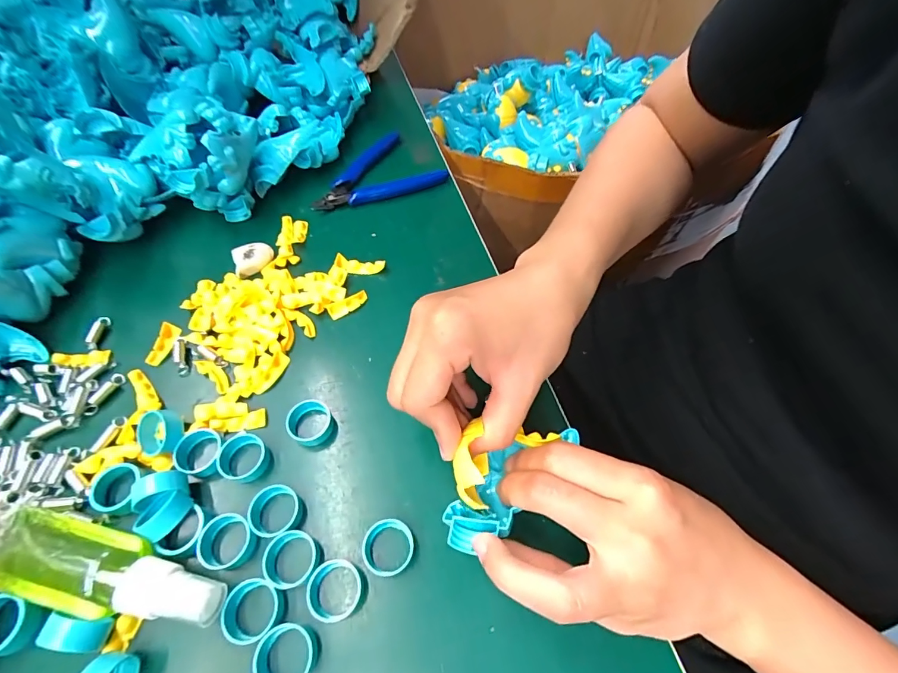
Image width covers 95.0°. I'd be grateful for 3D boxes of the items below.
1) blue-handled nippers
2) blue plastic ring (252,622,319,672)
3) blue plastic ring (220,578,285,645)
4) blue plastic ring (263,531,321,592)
[{"bbox_3d":[-0.072,-0.154,0.376,0.116,0.014,0.083,-19,60,-14],"label":"blue-handled nippers"},{"bbox_3d":[-0.073,0.145,0.187,0.027,0.011,0.025,1,58,-2],"label":"blue plastic ring"},{"bbox_3d":[-0.092,0.131,0.197,0.027,0.013,0.025,1,58,-2],"label":"blue plastic ring"},{"bbox_3d":[-0.079,0.113,0.209,0.028,0.012,0.026,5,58,1],"label":"blue plastic ring"}]

